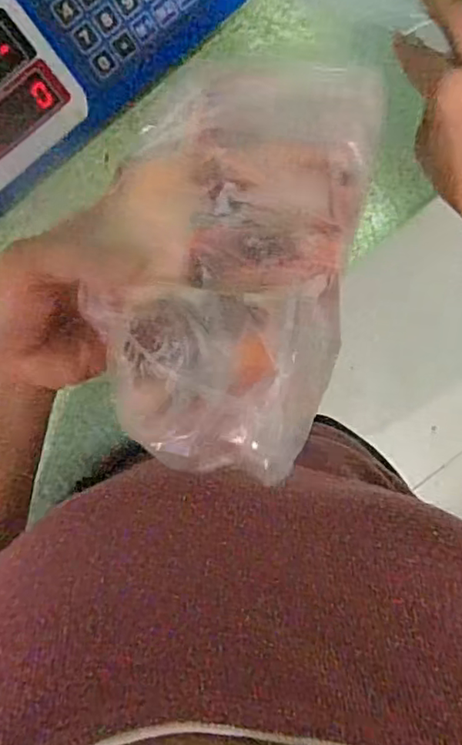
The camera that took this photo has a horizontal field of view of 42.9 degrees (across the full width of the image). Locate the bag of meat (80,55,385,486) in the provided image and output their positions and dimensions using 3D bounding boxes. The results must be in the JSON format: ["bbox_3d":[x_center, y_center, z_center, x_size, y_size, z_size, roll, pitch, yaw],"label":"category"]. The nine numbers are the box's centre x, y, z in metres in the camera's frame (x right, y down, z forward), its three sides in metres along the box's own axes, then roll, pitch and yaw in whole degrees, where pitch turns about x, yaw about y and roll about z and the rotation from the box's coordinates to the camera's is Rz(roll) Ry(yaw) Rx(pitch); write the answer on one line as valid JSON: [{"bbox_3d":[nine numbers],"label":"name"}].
[{"bbox_3d":[-0.001,-0.048,0.233,0.095,0.046,0.165,11,92,3],"label":"bag of meat"}]

